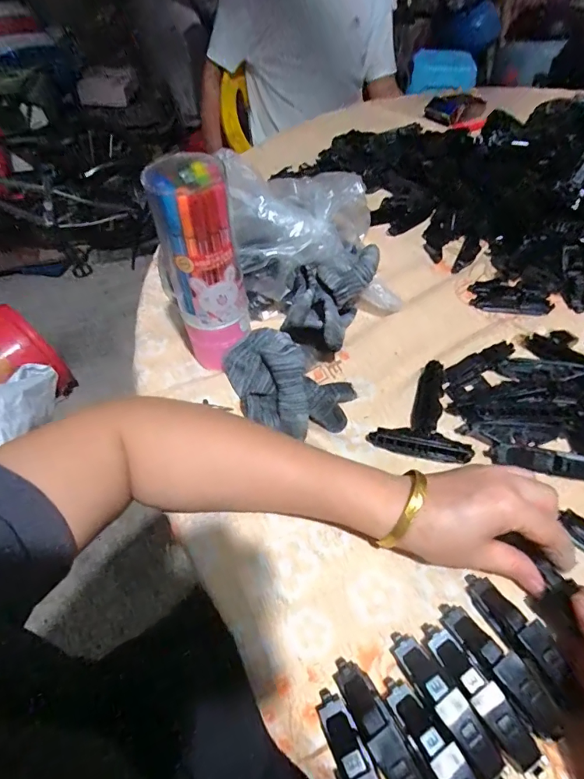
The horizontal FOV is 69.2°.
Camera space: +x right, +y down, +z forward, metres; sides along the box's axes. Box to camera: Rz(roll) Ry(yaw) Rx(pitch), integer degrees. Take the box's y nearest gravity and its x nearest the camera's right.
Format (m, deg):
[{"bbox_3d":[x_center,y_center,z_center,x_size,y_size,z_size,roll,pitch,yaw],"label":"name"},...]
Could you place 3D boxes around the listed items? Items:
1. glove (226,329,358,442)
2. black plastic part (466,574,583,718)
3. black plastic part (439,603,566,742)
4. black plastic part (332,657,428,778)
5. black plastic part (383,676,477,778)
[{"bbox_3d":[-0.004,-0.007,0.366,0.114,0.046,0.087,25,58,21],"label":"glove"},{"bbox_3d":[0.142,0.151,0.260,0.018,0.016,0.083,-23,43,-16],"label":"black plastic part"},{"bbox_3d":[0.122,0.166,0.251,0.021,0.022,0.081,-30,56,-18],"label":"black plastic part"},{"bbox_3d":[0.051,0.193,0.235,0.021,0.021,0.082,-24,54,-14],"label":"black plastic part"},{"bbox_3d":[0.080,0.201,0.229,0.018,0.020,0.083,-30,56,-18],"label":"black plastic part"}]

